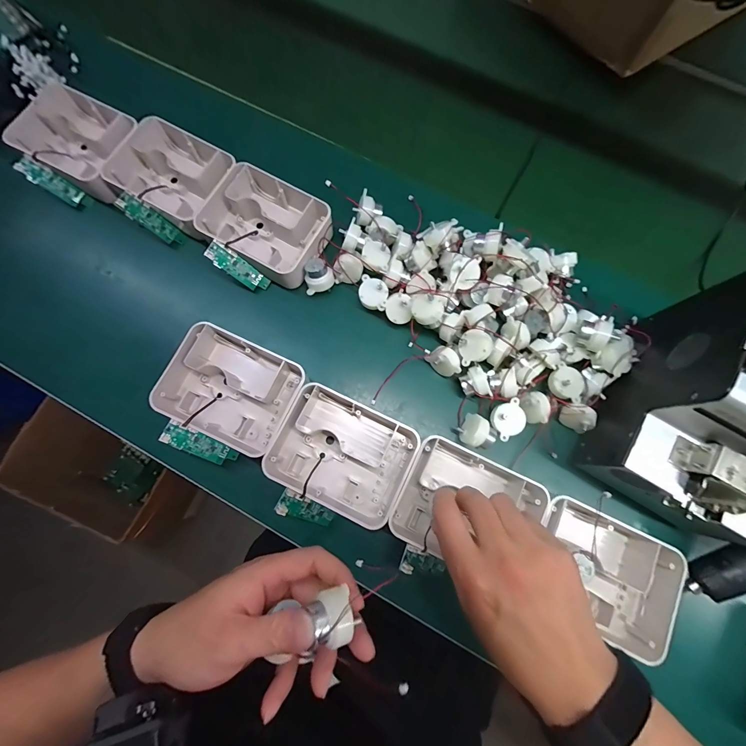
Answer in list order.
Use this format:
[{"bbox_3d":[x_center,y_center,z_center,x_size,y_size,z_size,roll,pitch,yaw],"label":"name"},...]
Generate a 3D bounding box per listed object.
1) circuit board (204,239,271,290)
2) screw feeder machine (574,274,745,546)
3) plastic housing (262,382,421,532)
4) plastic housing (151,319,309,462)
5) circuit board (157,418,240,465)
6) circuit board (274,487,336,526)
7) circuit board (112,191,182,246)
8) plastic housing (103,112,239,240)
[{"bbox_3d":[-0.150,-0.116,0.377,0.070,0.004,0.022,35,91,-33],"label":"circuit board"},{"bbox_3d":[0.301,0.037,0.285,0.128,0.139,0.172,33,77,7],"label":"screw feeder machine"},{"bbox_3d":[-0.030,0.078,0.335,0.129,0.037,0.104,27,76,5],"label":"plastic housing"},{"bbox_3d":[-0.144,0.015,0.348,0.125,0.045,0.105,28,76,5],"label":"plastic housing"},{"bbox_3d":[-0.166,0.070,0.324,0.069,0.007,0.022,30,75,-18],"label":"circuit board"},{"bbox_3d":[-0.061,0.129,0.317,0.062,0.008,0.021,37,74,-31],"label":"circuit board"},{"bbox_3d":[-0.253,-0.175,0.384,0.065,0.013,0.023,38,72,-38],"label":"circuit board"},{"bbox_3d":[-0.228,-0.232,0.400,0.127,0.044,0.108,30,77,6],"label":"plastic housing"}]

